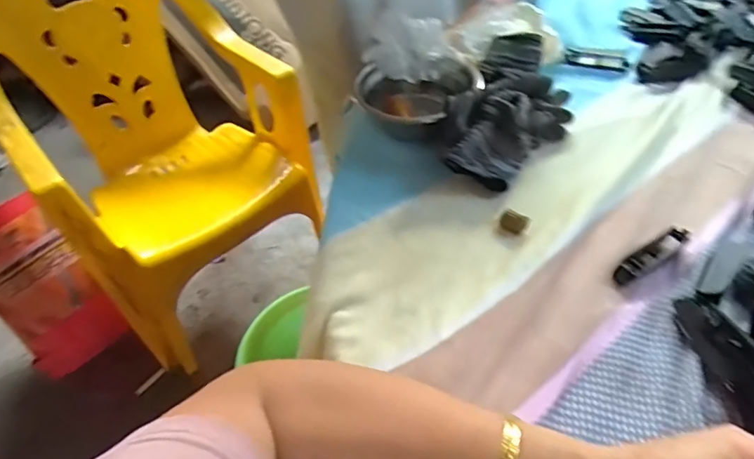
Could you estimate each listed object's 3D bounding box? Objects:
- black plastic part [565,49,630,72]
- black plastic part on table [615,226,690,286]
[{"bbox_3d":[0.265,-0.205,0.604,0.071,0.017,0.019,10,50,15],"label":"black plastic part"},{"bbox_3d":[0.223,0.020,0.405,0.074,0.014,0.017,-30,52,-20],"label":"black plastic part on table"}]

